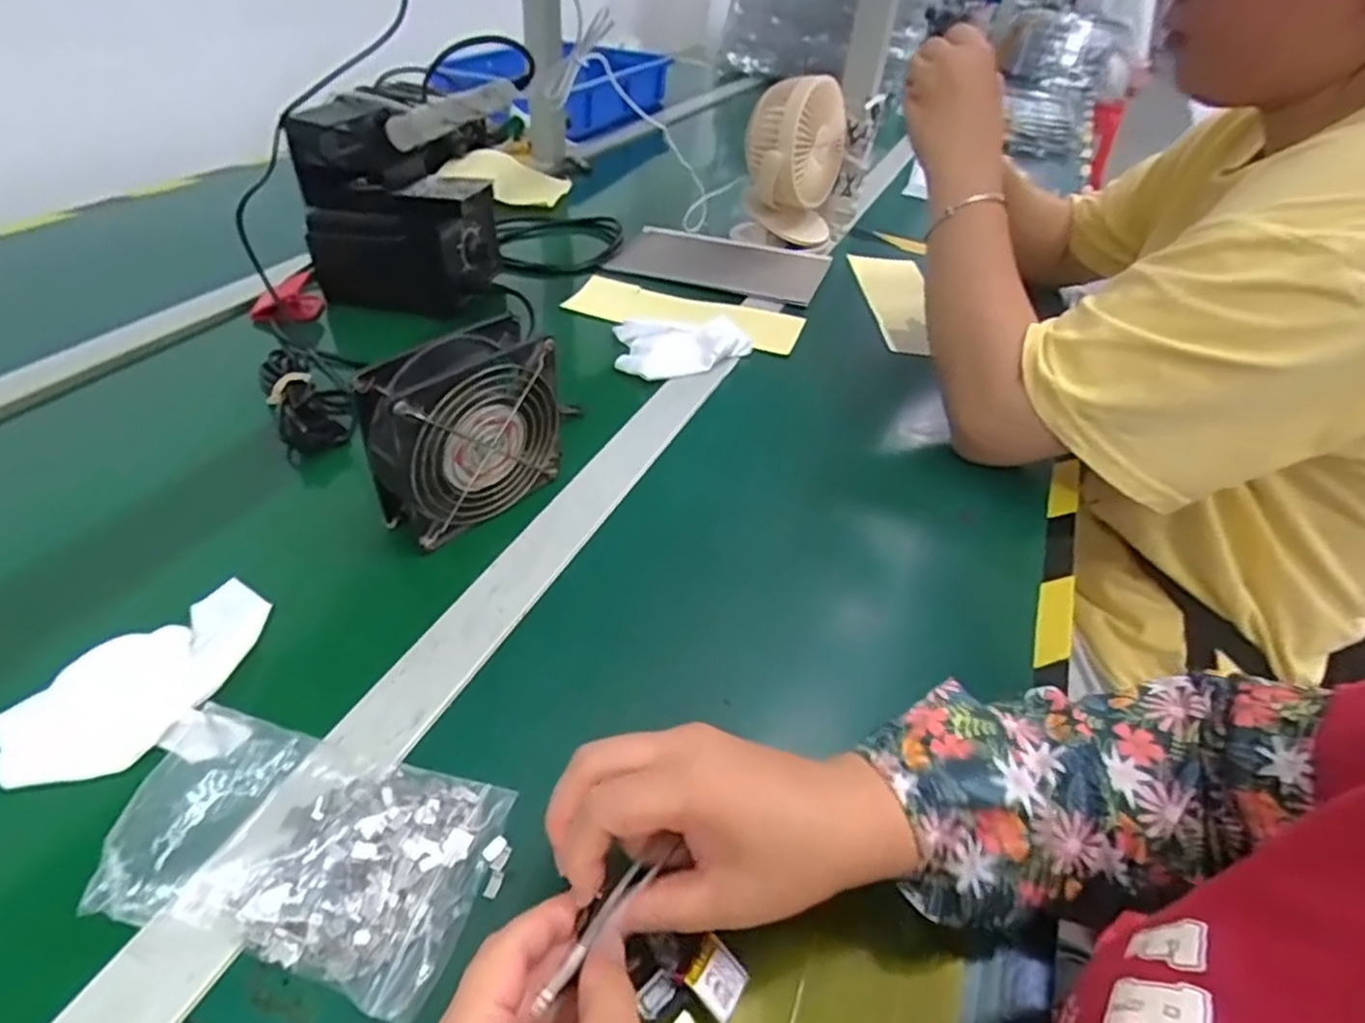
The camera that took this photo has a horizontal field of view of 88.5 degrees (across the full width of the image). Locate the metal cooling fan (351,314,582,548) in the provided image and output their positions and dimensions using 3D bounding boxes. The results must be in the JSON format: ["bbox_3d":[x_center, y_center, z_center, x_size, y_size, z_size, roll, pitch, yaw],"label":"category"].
[{"bbox_3d":[-0.138,-0.052,0.451,0.046,0.111,0.125,32,49,26],"label":"metal cooling fan"}]

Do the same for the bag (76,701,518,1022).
[{"bbox_3d":[-0.156,0.136,0.294,0.145,0.043,0.095,12,43,7],"label":"bag"}]

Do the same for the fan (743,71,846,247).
[{"bbox_3d":[0.126,-0.388,0.791,0.107,0.171,0.118,9,43,4],"label":"fan"}]

